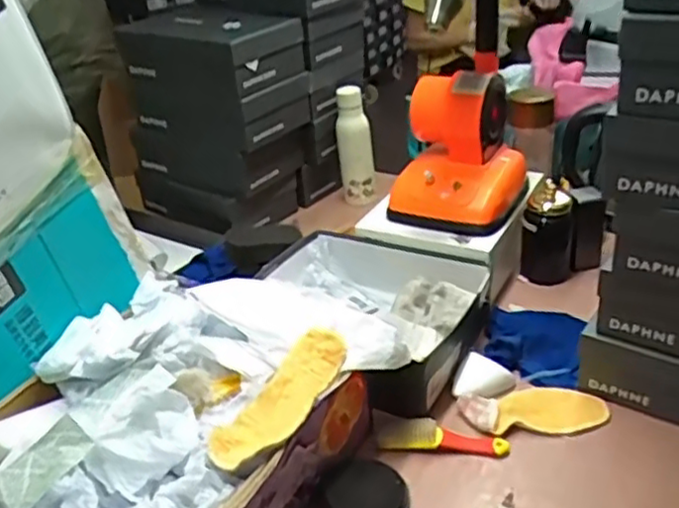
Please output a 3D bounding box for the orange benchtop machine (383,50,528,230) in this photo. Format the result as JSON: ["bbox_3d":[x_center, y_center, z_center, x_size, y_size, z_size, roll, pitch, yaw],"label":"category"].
[{"bbox_3d":[0.181,-0.169,1.094,0.185,0.205,0.181,9,33,22],"label":"orange benchtop machine"}]

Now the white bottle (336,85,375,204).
[{"bbox_3d":[0.031,-0.210,1.367,0.066,0.231,0.061,-5,30,0],"label":"white bottle"}]

